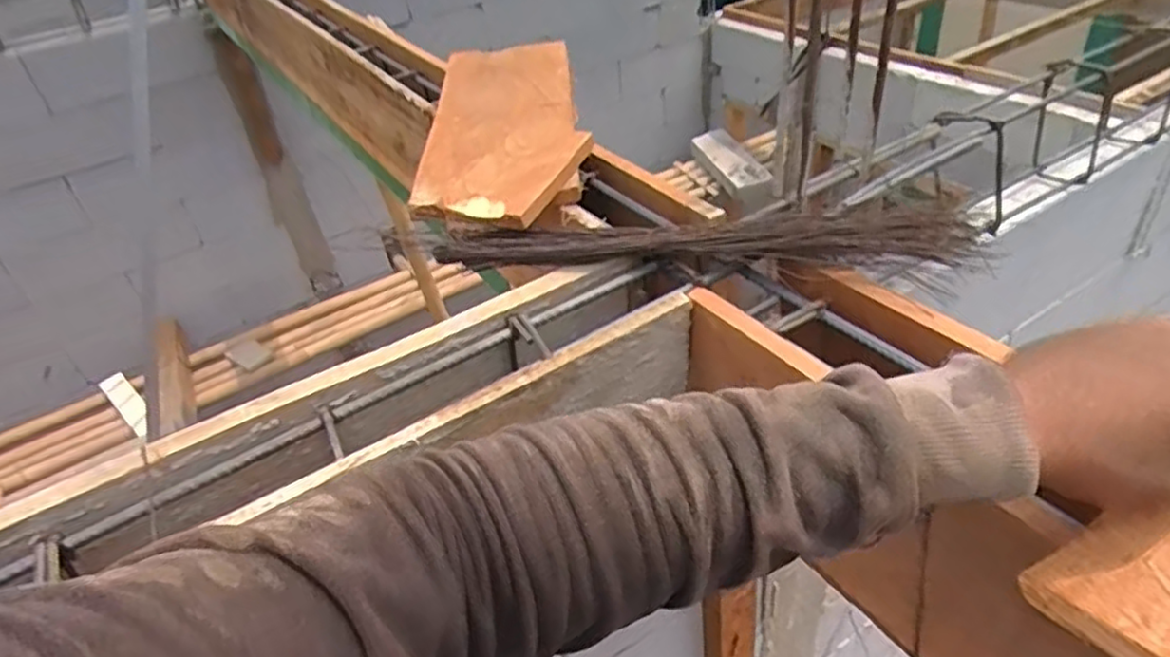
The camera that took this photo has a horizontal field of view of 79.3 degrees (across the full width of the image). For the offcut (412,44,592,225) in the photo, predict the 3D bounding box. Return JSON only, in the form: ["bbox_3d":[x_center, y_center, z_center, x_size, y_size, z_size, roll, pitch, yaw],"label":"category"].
[{"bbox_3d":[-0.095,-0.248,0.834,0.179,0.026,0.489,-6,38,2],"label":"offcut"}]

